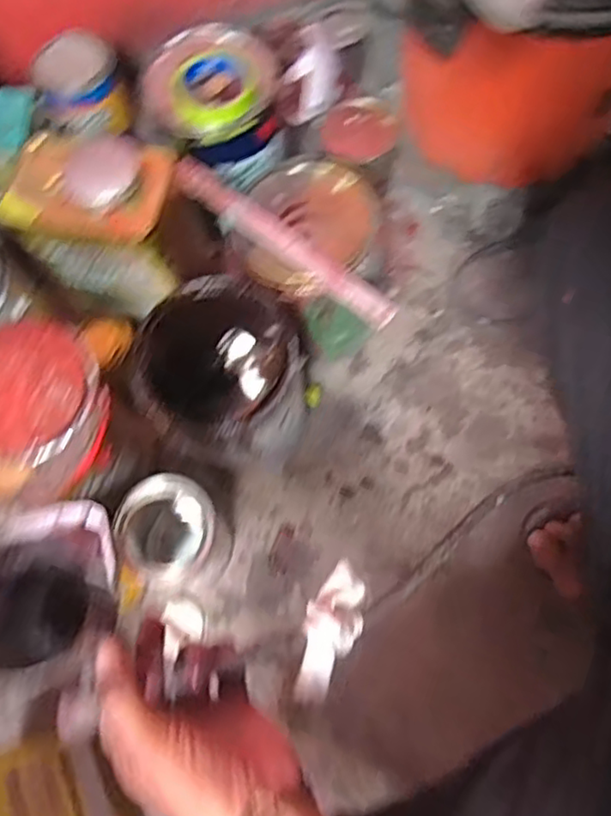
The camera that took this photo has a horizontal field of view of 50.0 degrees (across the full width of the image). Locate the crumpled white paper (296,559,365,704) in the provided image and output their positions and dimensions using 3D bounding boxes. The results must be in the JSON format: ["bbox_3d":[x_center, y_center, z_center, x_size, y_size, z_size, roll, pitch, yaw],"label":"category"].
[{"bbox_3d":[0.019,0.165,0.490,0.040,0.017,0.111,22,46,5],"label":"crumpled white paper"}]

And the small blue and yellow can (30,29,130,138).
[{"bbox_3d":[-0.309,-0.443,0.908,0.111,0.088,0.108,-22,71,-4],"label":"small blue and yellow can"}]

